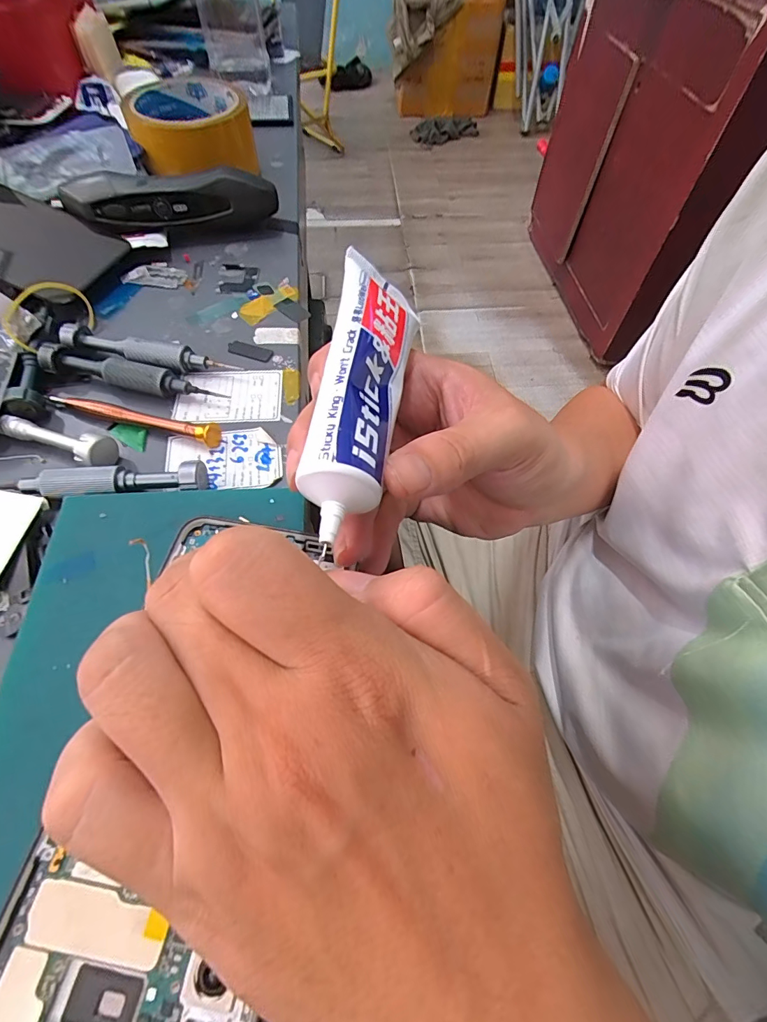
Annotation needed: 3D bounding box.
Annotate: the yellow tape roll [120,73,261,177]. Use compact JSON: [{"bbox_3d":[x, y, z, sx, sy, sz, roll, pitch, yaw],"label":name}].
[{"bbox_3d":[-0.160,-0.317,0.365,0.097,0.049,0.097,0,60,-1],"label":"yellow tape roll"}]

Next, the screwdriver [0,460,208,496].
[{"bbox_3d":[-0.137,-0.013,0.208,0.101,0.013,0.014,-4,60,-3],"label":"screwdriver"}]

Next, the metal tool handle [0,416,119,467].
[{"bbox_3d":[-0.166,-0.036,0.219,0.070,0.014,0.017,15,60,8],"label":"metal tool handle"}]

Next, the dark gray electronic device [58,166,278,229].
[{"bbox_3d":[-0.150,-0.218,0.309,0.142,0.040,0.029,-4,60,-3],"label":"dark gray electronic device"}]

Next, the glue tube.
[{"bbox_3d":[-0.007,-0.055,0.166,0.030,0.020,0.116,6,62,2],"label":"glue tube"}]

